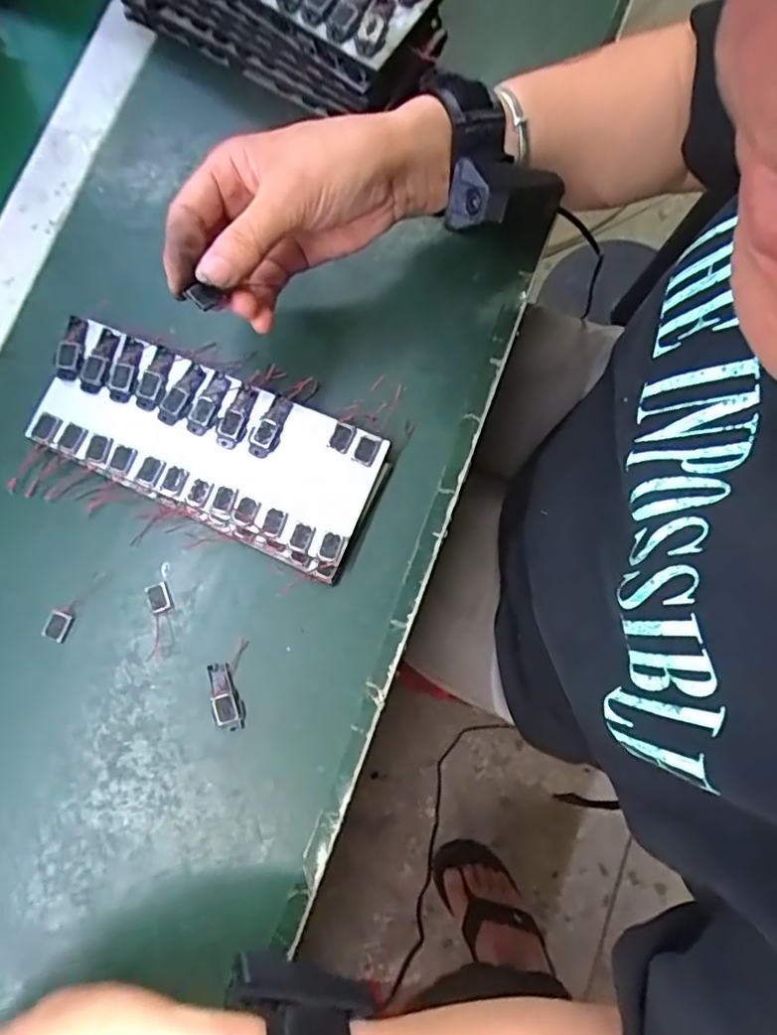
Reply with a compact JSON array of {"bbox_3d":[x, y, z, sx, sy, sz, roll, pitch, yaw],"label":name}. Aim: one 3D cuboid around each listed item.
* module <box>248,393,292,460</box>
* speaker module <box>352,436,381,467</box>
[{"bbox_3d":[-0.069,-0.054,0.367,0.016,0.006,0.039,33,82,5],"label":"module"},{"bbox_3d":[-0.013,-0.039,0.368,0.012,0.004,0.016,26,81,4],"label":"speaker module"}]

